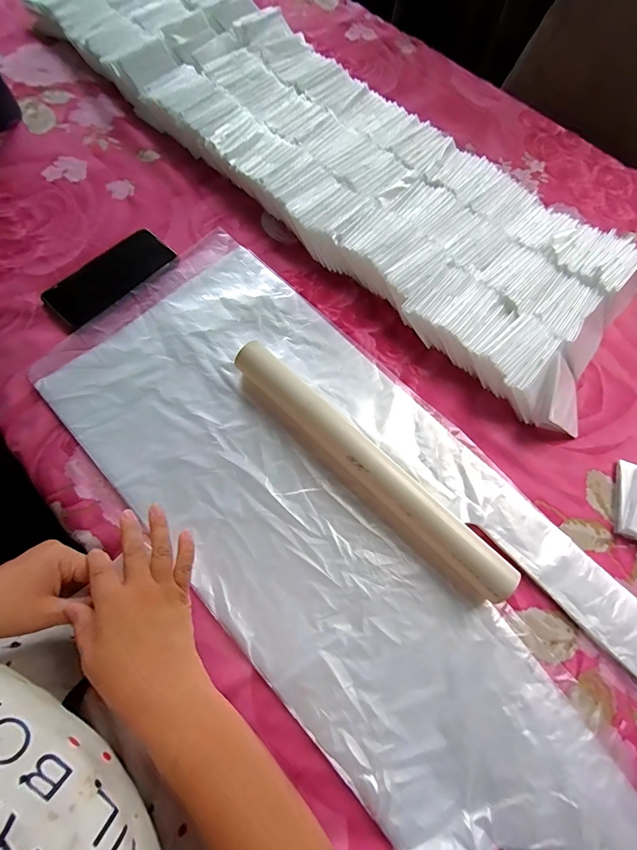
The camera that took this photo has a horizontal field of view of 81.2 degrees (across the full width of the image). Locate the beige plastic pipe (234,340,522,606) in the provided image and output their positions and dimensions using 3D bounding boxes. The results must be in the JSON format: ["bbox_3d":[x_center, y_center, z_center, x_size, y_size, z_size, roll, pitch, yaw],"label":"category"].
[{"bbox_3d":[0.047,0.040,0.391,0.353,0.037,0.037,42,73,11],"label":"beige plastic pipe"}]

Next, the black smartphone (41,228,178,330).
[{"bbox_3d":[-0.277,-0.200,0.499,0.088,0.016,0.166,42,77,9],"label":"black smartphone"}]

